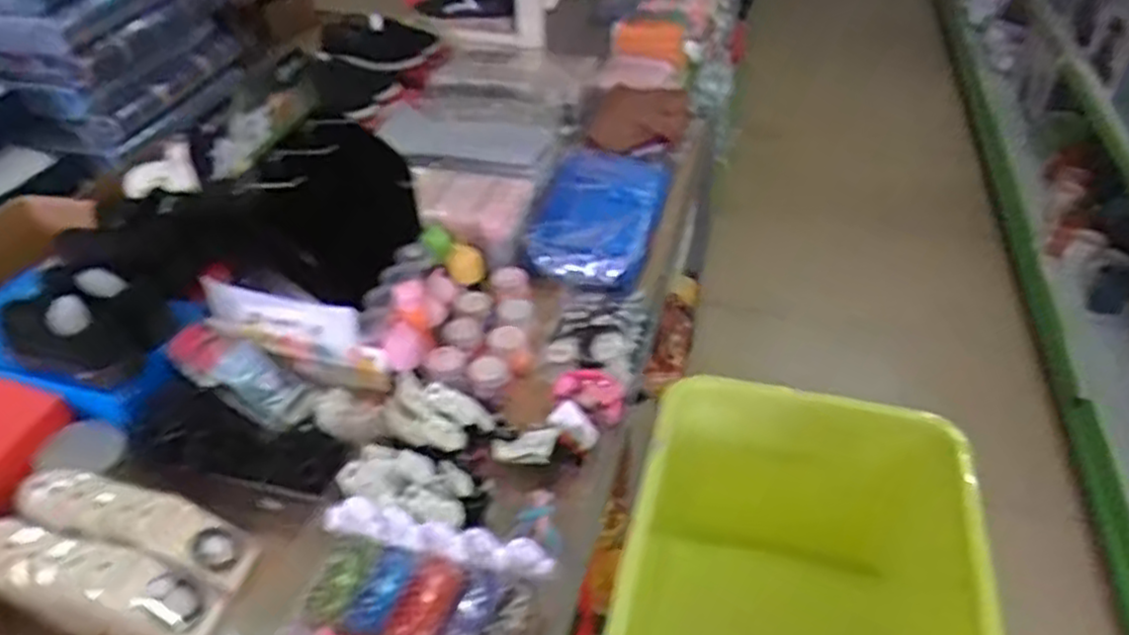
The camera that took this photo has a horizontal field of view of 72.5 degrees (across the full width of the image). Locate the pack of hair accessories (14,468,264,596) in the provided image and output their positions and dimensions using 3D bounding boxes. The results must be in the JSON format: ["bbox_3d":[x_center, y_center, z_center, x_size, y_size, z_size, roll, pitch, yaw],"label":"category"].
[{"bbox_3d":[-0.511,0.241,0.916,0.286,0.057,0.071,21,42,-2],"label":"pack of hair accessories"}]

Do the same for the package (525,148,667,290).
[{"bbox_3d":[0.073,-0.217,1.508,0.219,0.066,0.421,8,41,11],"label":"package"}]

